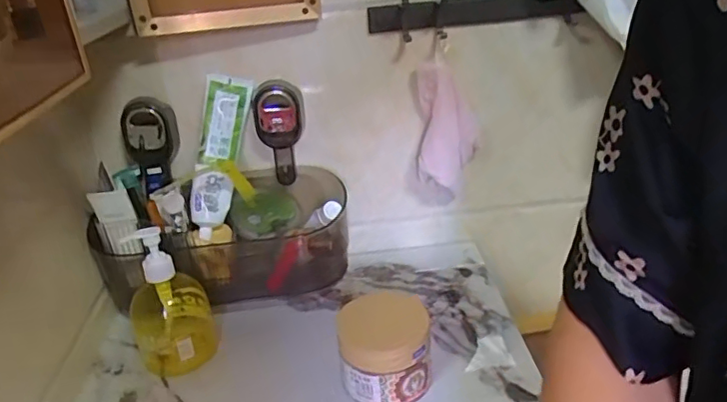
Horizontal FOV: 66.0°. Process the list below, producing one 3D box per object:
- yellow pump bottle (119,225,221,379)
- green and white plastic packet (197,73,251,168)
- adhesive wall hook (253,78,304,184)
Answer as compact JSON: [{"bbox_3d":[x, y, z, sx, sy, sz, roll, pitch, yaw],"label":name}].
[{"bbox_3d":[-0.216,0.107,0.619,0.084,0.165,0.079,-15,28,-20],"label":"yellow pump bottle"},{"bbox_3d":[-0.173,-0.098,0.697,0.053,0.110,0.018,7,3,-12],"label":"green and white plastic packet"},{"bbox_3d":[-0.104,-0.083,0.713,0.061,0.130,0.027,-8,26,-7],"label":"adhesive wall hook"}]

